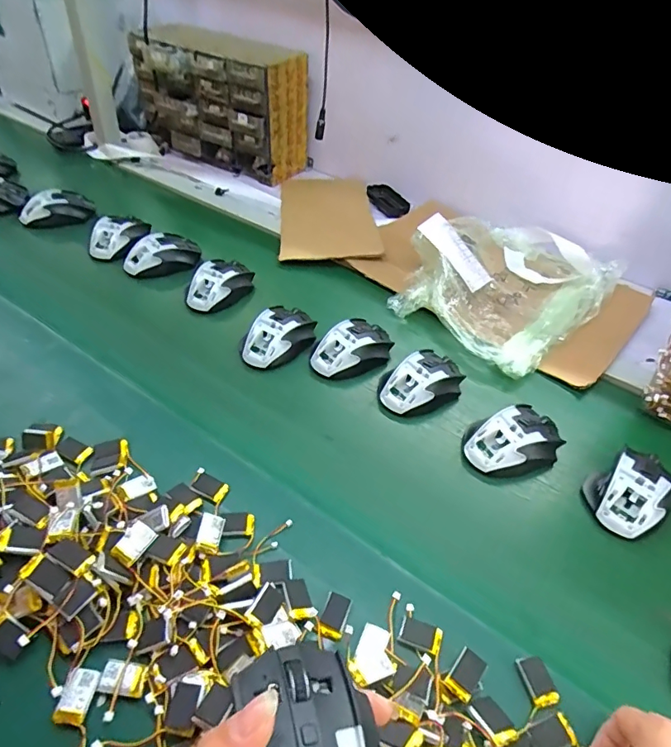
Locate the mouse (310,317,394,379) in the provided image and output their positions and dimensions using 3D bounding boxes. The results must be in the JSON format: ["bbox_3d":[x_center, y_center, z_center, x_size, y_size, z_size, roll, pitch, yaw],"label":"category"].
[{"bbox_3d":[0.022,-0.034,0.620,0.112,0.038,0.058,-26,53,-30],"label":"mouse"}]

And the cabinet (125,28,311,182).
[{"bbox_3d":[-0.249,-0.545,0.977,0.346,0.216,0.147,23,46,12],"label":"cabinet"}]

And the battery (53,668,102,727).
[{"bbox_3d":[-0.179,0.225,0.334,0.022,0.005,0.032,9,44,1],"label":"battery"}]

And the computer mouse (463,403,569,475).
[{"bbox_3d":[0.198,0.072,0.532,0.113,0.040,0.070,-10,47,-18],"label":"computer mouse"}]

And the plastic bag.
[{"bbox_3d":[0.261,-0.164,0.747,0.286,0.082,0.362,34,50,22],"label":"plastic bag"}]

